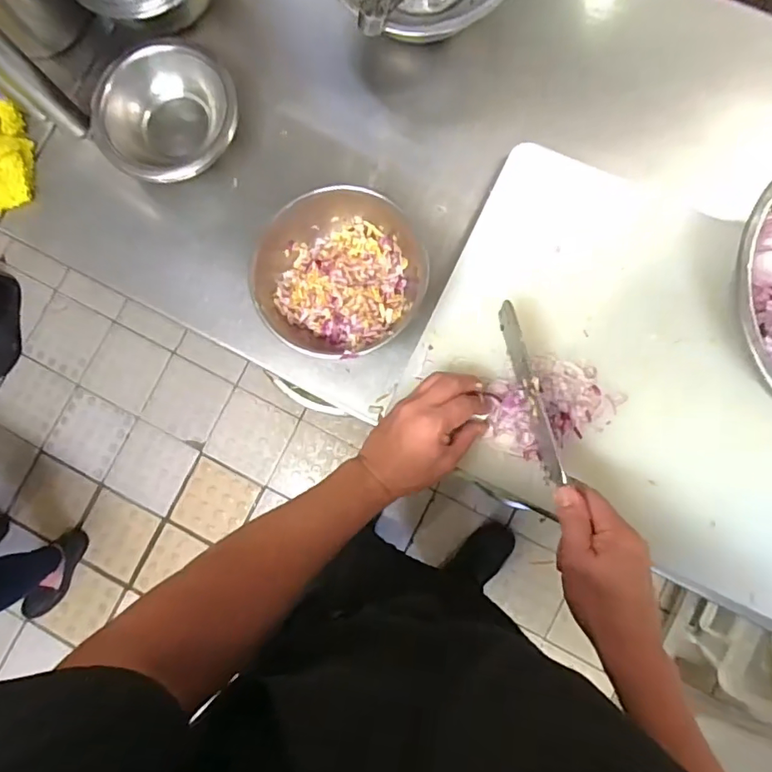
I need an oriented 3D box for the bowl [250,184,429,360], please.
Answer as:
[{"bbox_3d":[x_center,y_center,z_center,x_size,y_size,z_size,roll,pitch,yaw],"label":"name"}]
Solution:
[{"bbox_3d":[-0.043,-0.118,0.547,0.169,0.074,0.176,0,84,4],"label":"bowl"}]

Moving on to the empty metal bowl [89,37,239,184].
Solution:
[{"bbox_3d":[-0.237,-0.292,0.571,0.153,0.074,0.141,-40,83,-1],"label":"empty metal bowl"}]

